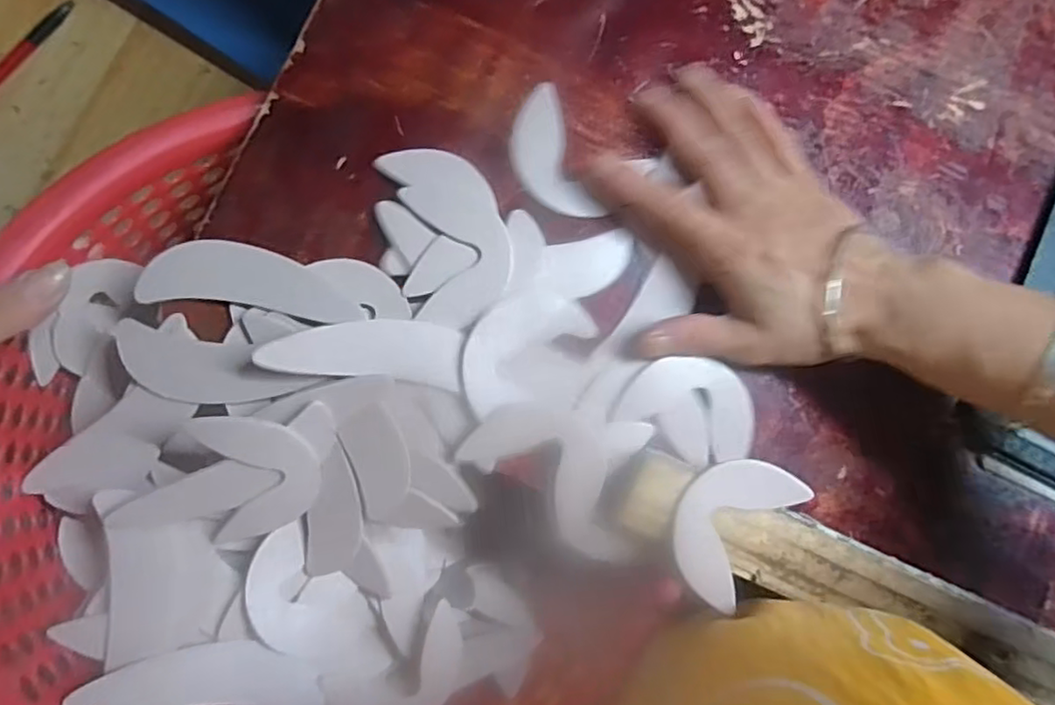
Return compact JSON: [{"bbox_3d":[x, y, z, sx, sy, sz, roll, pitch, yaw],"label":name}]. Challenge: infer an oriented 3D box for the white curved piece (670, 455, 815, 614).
[{"bbox_3d":[0.087,0.074,0.289,0.041,0.004,0.065,32,79,0],"label":"white curved piece"}]

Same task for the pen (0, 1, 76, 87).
[{"bbox_3d":[-0.392,-0.216,0.495,0.017,0.009,0.135,34,82,-3],"label":"pen"}]

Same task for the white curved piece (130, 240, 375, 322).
[{"bbox_3d":[-0.118,-0.032,0.286,0.098,0.007,0.029,7,85,-7],"label":"white curved piece"}]

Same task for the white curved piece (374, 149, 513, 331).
[{"bbox_3d":[-0.034,-0.054,0.298,0.045,0.006,0.083,-15,87,-8],"label":"white curved piece"}]

